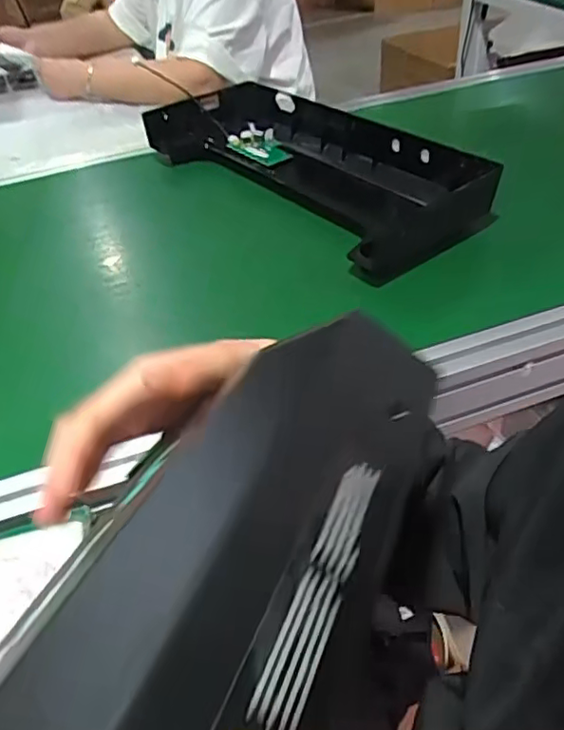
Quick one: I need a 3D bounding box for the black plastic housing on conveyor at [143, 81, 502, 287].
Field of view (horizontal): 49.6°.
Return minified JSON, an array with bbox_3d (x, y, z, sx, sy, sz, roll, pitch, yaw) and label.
[{"bbox_3d":[0.035,-0.258,0.803,0.203,0.092,0.469,-31,48,-26],"label":"black plastic housing on conveyor"}]

